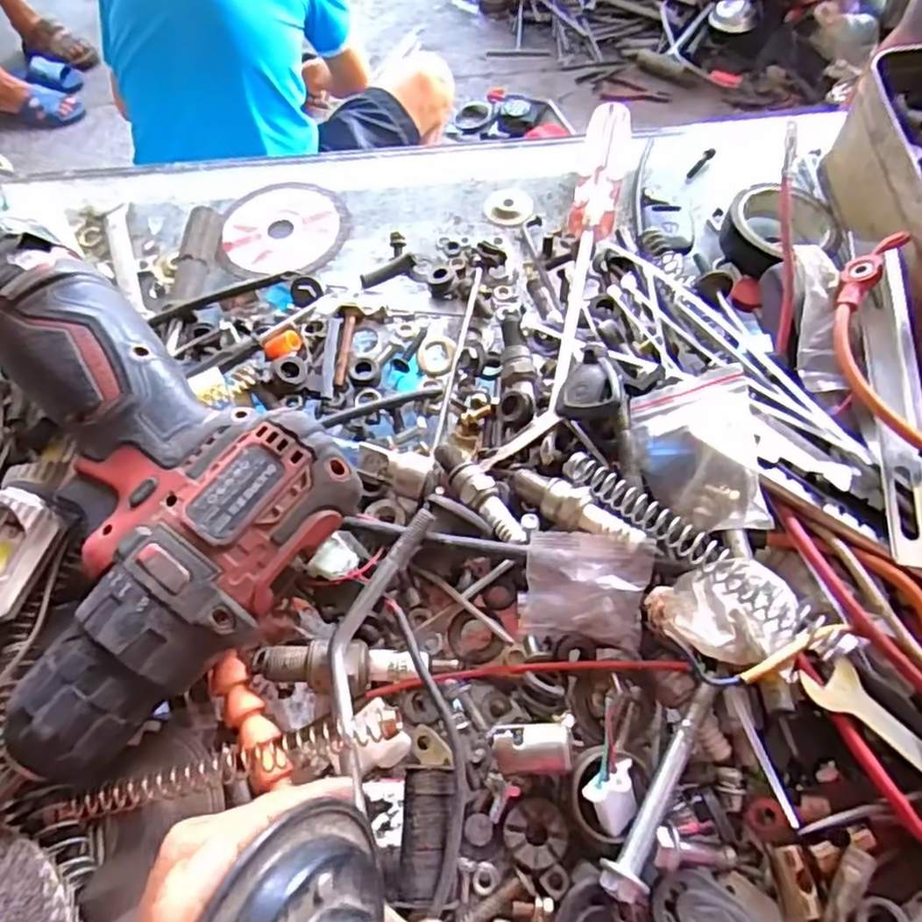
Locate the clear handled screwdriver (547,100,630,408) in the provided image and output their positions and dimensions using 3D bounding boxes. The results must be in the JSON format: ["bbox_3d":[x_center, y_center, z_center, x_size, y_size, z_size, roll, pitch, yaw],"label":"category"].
[{"bbox_3d":[0.067,-0.114,0.358,0.025,0.024,0.214,10,65,8],"label":"clear handled screwdriver"}]

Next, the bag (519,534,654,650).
[{"bbox_3d":[0.049,0.048,0.268,0.046,0.024,0.040,7,64,6],"label":"bag"}]

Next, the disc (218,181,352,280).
[{"bbox_3d":[-0.100,-0.134,0.393,0.070,0.004,0.074,-1,61,1],"label":"disc"}]

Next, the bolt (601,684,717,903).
[{"bbox_3d":[0.069,0.110,0.234,0.013,0.011,0.076,27,68,15],"label":"bolt"}]

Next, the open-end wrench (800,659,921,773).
[{"bbox_3d":[0.158,0.102,0.232,0.092,0.007,0.022,39,61,13],"label":"open-end wrench"}]

